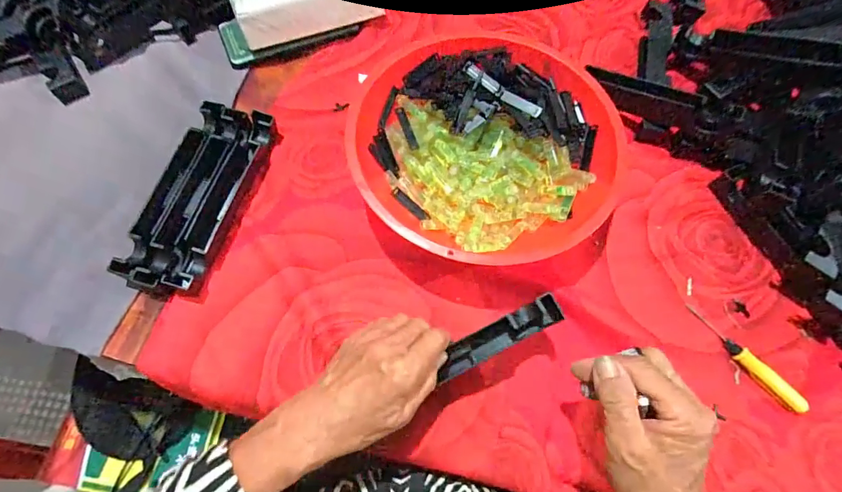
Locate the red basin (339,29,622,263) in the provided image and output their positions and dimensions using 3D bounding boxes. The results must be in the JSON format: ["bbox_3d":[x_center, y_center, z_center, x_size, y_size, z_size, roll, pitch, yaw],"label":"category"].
[{"bbox_3d":[0.061,-0.093,0.421,0.238,0.076,0.236,0,68,-1],"label":"red basin"}]

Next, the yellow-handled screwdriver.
[{"bbox_3d":[0.297,0.103,0.393,0.018,0.015,0.121,-40,76,-14],"label":"yellow-handled screwdriver"}]

